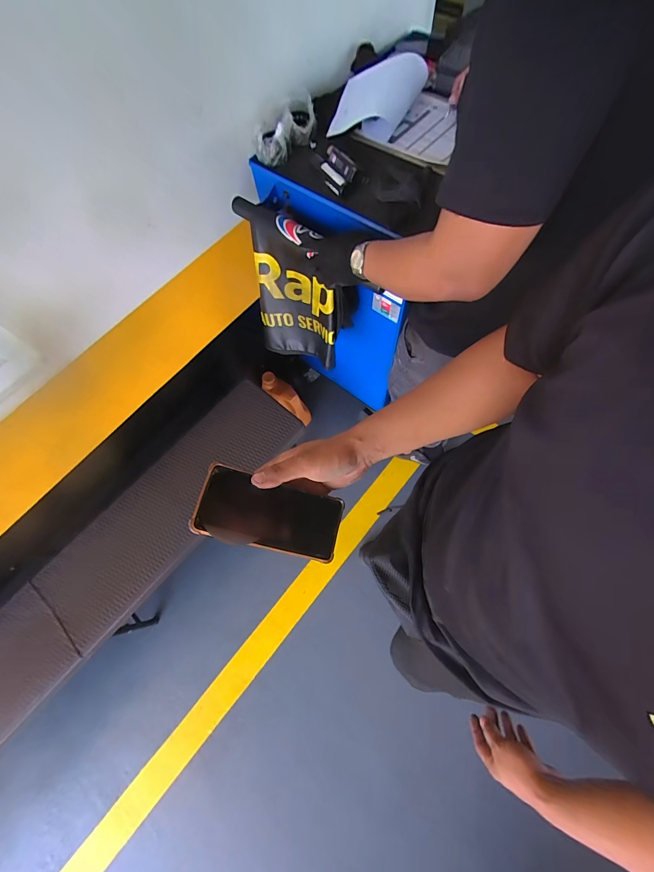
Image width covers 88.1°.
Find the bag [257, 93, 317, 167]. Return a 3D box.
[{"bbox_3d":[-0.088,-0.737,0.807,0.083,0.064,0.194,21,71,12],"label":"bag"}]

